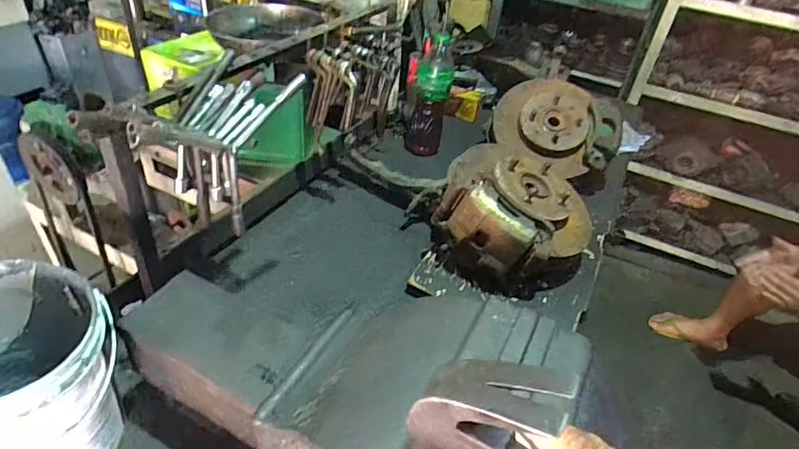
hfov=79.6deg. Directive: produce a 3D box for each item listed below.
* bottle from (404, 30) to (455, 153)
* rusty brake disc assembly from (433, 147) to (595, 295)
[{"bbox_3d":[0.066,-0.292,1.093,0.091,0.261,0.097,8,39,0],"label":"bottle"},{"bbox_3d":[0.193,-0.006,0.818,0.252,0.159,0.226,22,41,18],"label":"rusty brake disc assembly"}]

